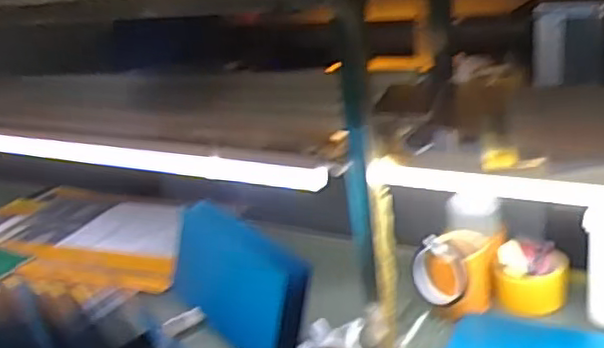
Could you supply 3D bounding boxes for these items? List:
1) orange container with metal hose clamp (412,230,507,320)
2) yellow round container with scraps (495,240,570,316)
[{"bbox_3d":[0.227,0.132,0.937,0.098,0.111,0.129,9,29,32],"label":"orange container with metal hose clamp"},{"bbox_3d":[0.332,0.146,0.927,0.098,0.084,0.074,3,26,23],"label":"yellow round container with scraps"}]

